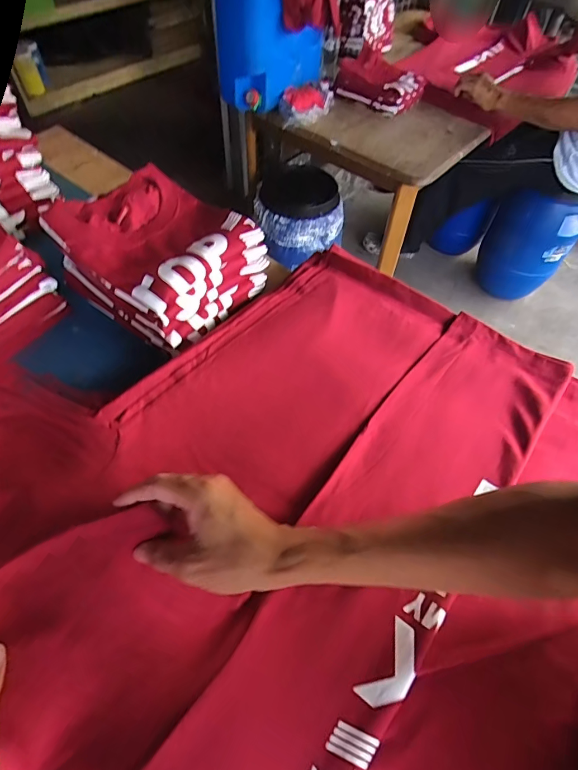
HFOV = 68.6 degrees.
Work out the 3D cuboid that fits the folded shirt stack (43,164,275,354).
[{"bbox_3d":[-0.174,-0.181,0.578,0.218,0.097,0.187,34,60,19],"label":"folded shirt stack"}]

